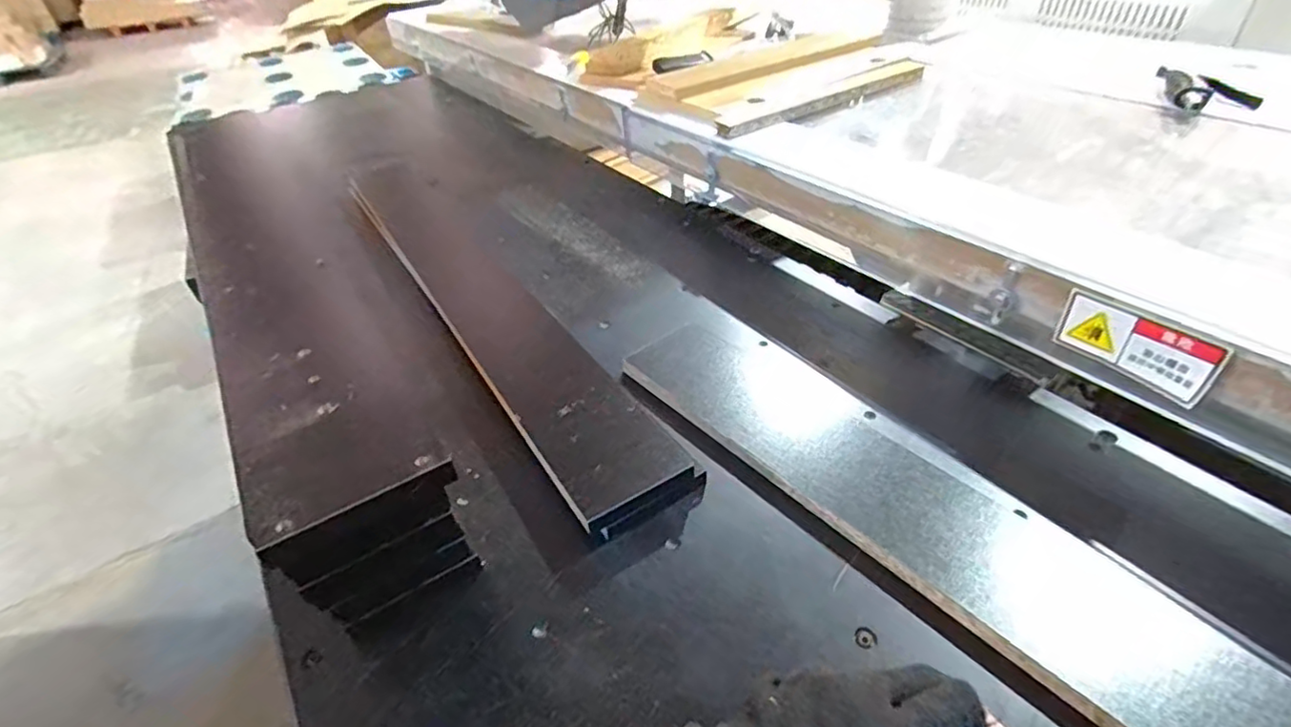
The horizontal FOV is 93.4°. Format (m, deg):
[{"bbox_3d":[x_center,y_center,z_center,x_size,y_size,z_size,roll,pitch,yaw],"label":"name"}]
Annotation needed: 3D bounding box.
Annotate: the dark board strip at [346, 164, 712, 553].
[{"bbox_3d":[-0.167,-0.060,0.655,0.098,0.032,0.633,-22,41,-24],"label":"dark board strip"}]

